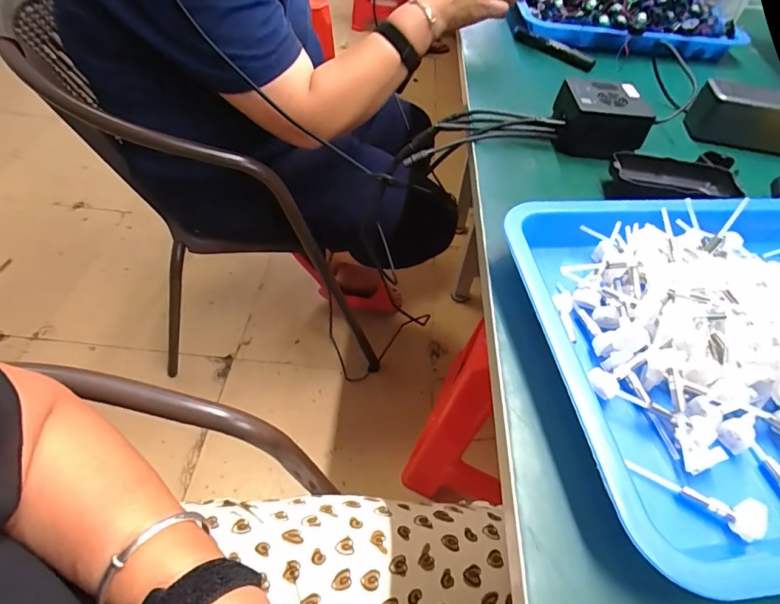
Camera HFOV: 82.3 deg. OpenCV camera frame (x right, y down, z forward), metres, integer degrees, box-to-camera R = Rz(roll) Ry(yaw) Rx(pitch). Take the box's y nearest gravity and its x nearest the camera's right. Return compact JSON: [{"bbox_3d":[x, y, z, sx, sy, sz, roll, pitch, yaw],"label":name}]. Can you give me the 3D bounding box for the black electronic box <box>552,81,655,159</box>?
[{"bbox_3d":[0.213,-0.189,0.453,0.086,0.045,0.069,8,51,7],"label":"black electronic box"}]

